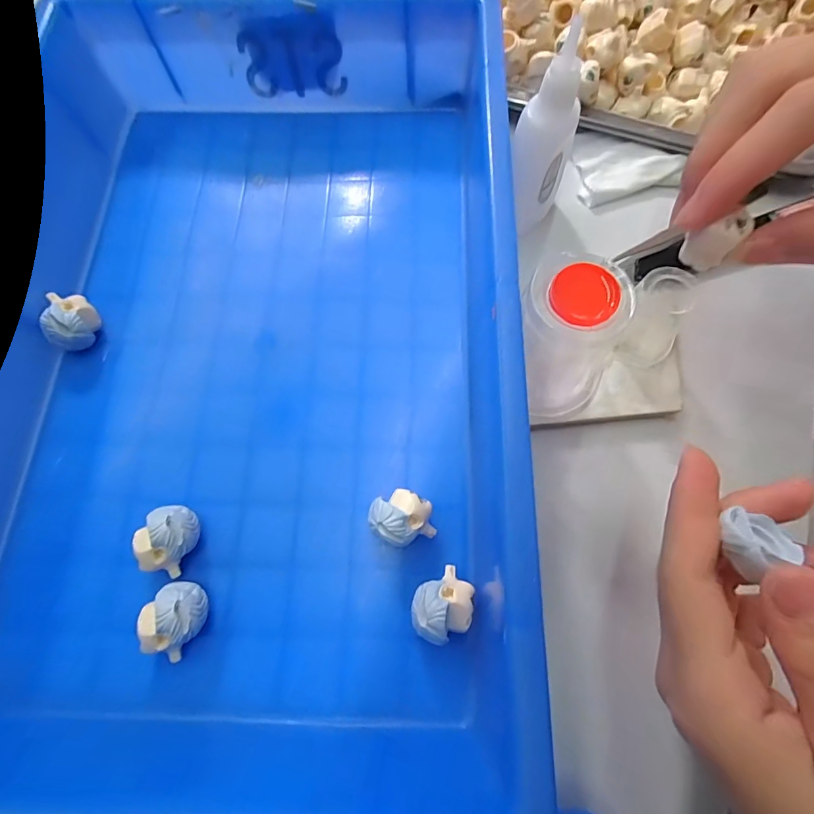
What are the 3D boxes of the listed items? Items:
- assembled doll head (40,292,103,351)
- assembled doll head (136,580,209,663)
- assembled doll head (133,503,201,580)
[{"bbox_3d":[-0.172,-0.044,0.220,0.019,0.026,0.029,-8,73,-2],"label":"assembled doll head"},{"bbox_3d":[-0.095,0.088,0.177,0.024,0.025,0.024,0,72,0],"label":"assembled doll head"},{"bbox_3d":[-0.105,0.058,0.187,0.023,0.023,0.027,30,75,9],"label":"assembled doll head"}]

